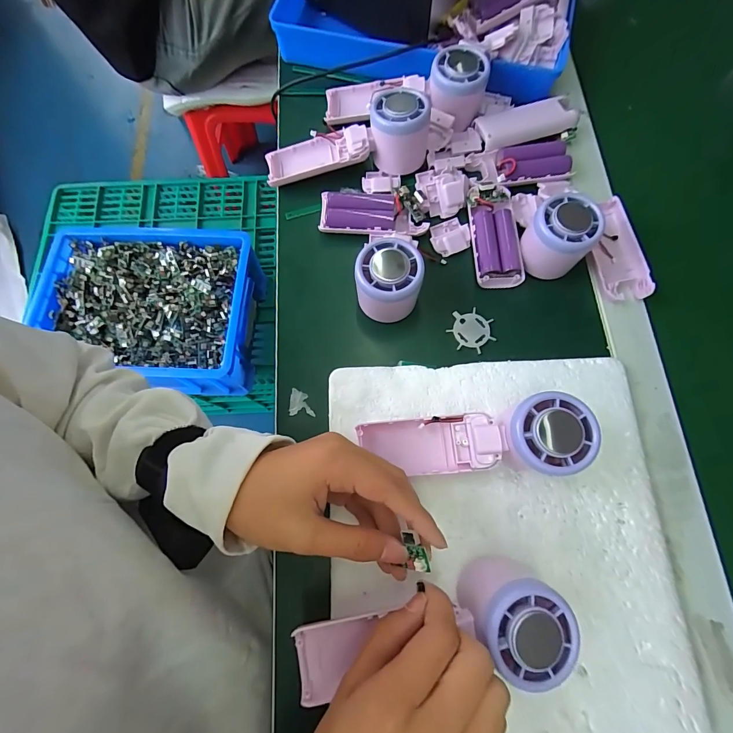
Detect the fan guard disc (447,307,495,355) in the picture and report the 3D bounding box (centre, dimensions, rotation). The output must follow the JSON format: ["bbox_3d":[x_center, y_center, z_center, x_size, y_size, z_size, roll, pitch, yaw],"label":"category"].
[{"bbox_3d":[0.094,-0.034,0.337,0.037,0.004,0.041,-39,77,-10],"label":"fan guard disc"}]

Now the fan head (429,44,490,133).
[{"bbox_3d":[0.092,-0.283,0.377,0.056,0.050,0.070,17,74,5],"label":"fan head"}]

